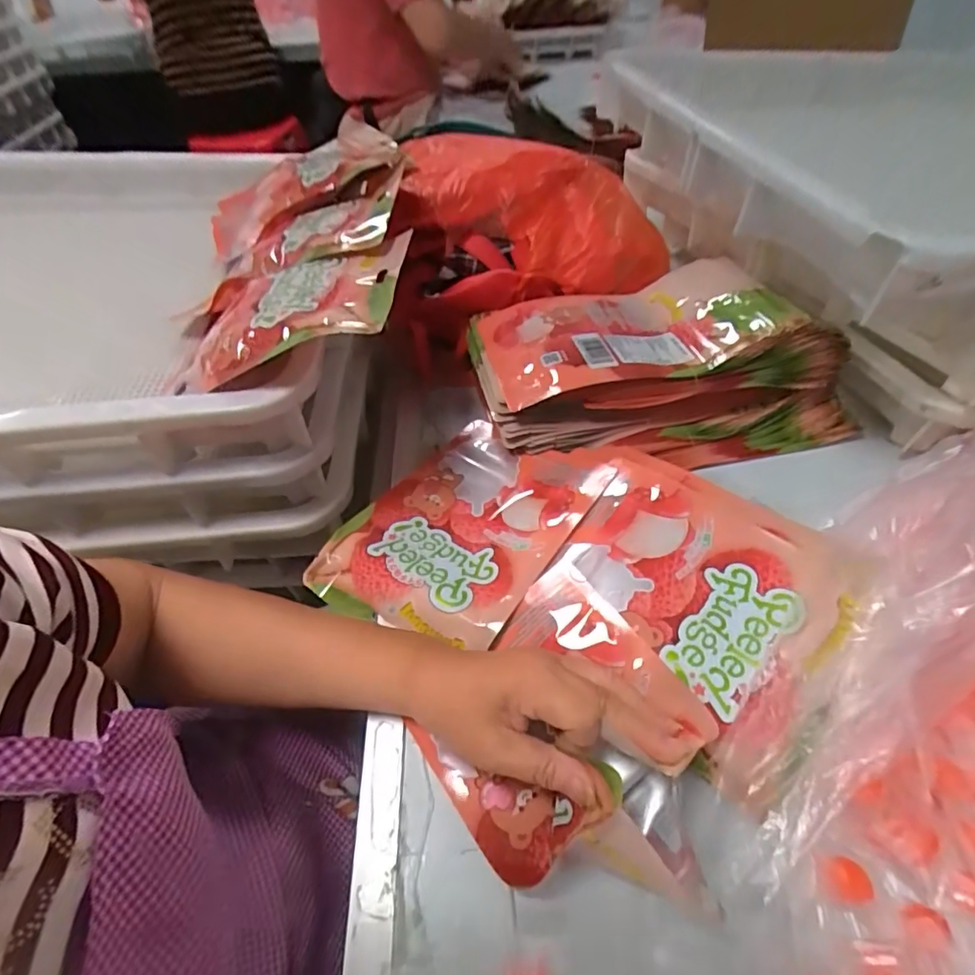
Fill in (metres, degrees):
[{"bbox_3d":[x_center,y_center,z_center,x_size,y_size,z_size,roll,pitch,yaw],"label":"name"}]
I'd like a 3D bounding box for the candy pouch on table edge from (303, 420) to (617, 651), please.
[{"bbox_3d":[-0.021,0.032,0.425,0.150,0.028,0.203,28,57,25],"label":"candy pouch on table edge"}]

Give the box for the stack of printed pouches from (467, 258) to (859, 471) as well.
[{"bbox_3d":[0.148,-0.115,0.501,0.306,0.106,0.188,-12,50,-6],"label":"stack of printed pouches"}]

